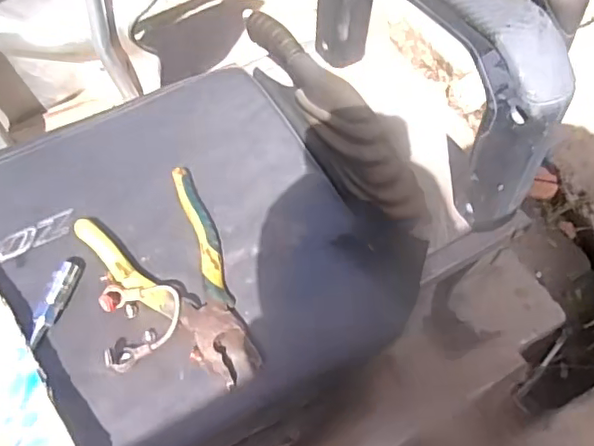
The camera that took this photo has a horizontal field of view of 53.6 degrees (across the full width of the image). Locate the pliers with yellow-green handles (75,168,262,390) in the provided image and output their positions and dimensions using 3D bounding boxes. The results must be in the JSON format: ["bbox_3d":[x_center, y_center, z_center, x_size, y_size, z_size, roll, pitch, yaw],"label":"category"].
[{"bbox_3d":[-0.088,0.043,0.458,0.097,0.013,0.184,-33,62,-14],"label":"pliers with yellow-green handles"}]

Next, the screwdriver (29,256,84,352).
[{"bbox_3d":[-0.188,0.060,0.456,0.013,0.011,0.089,11,61,10],"label":"screwdriver"}]

